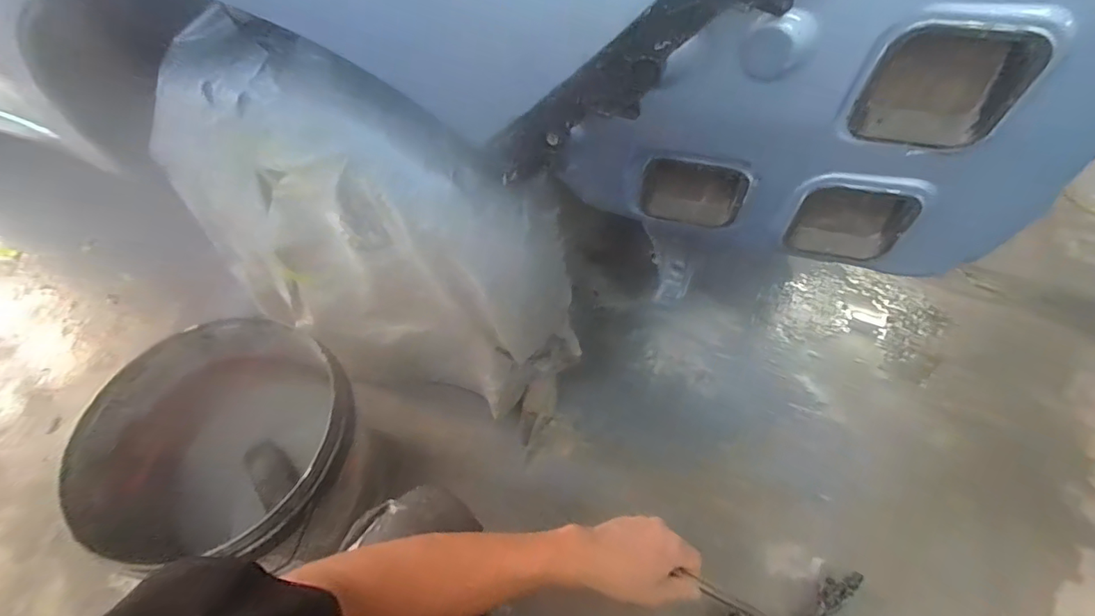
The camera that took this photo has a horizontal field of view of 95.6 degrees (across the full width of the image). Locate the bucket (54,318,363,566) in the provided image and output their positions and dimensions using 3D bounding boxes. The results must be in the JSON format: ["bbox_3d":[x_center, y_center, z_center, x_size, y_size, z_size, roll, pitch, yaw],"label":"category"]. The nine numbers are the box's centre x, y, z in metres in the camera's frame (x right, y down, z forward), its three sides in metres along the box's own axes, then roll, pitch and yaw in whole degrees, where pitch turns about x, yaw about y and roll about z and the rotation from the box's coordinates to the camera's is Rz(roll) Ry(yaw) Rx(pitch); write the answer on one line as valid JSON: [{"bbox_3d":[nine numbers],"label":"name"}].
[{"bbox_3d":[-0.426,0.213,0.742,0.353,0.319,0.289,34,63,20],"label":"bucket"}]

